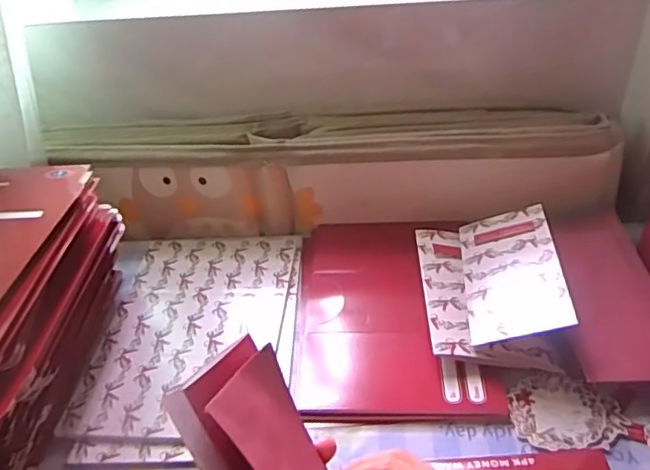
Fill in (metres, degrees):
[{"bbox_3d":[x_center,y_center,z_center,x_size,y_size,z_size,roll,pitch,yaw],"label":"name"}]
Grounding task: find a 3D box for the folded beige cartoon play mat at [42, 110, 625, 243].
[{"bbox_3d":[0.006,-0.073,0.687,0.619,0.099,0.116,2,38,10],"label":"folded beige cartoon play mat"}]

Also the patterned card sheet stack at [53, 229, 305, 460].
[{"bbox_3d":[-0.127,0.091,0.580,0.195,0.007,0.280,-4,38,2],"label":"patterned card sheet stack"}]

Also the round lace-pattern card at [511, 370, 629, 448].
[{"bbox_3d":[0.192,0.145,0.477,0.075,0.004,0.080,-5,35,3],"label":"round lace-pattern card"}]

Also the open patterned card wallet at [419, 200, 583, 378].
[{"bbox_3d":[0.157,0.042,0.562,0.122,0.050,0.175,-2,38,5],"label":"open patterned card wallet"}]

